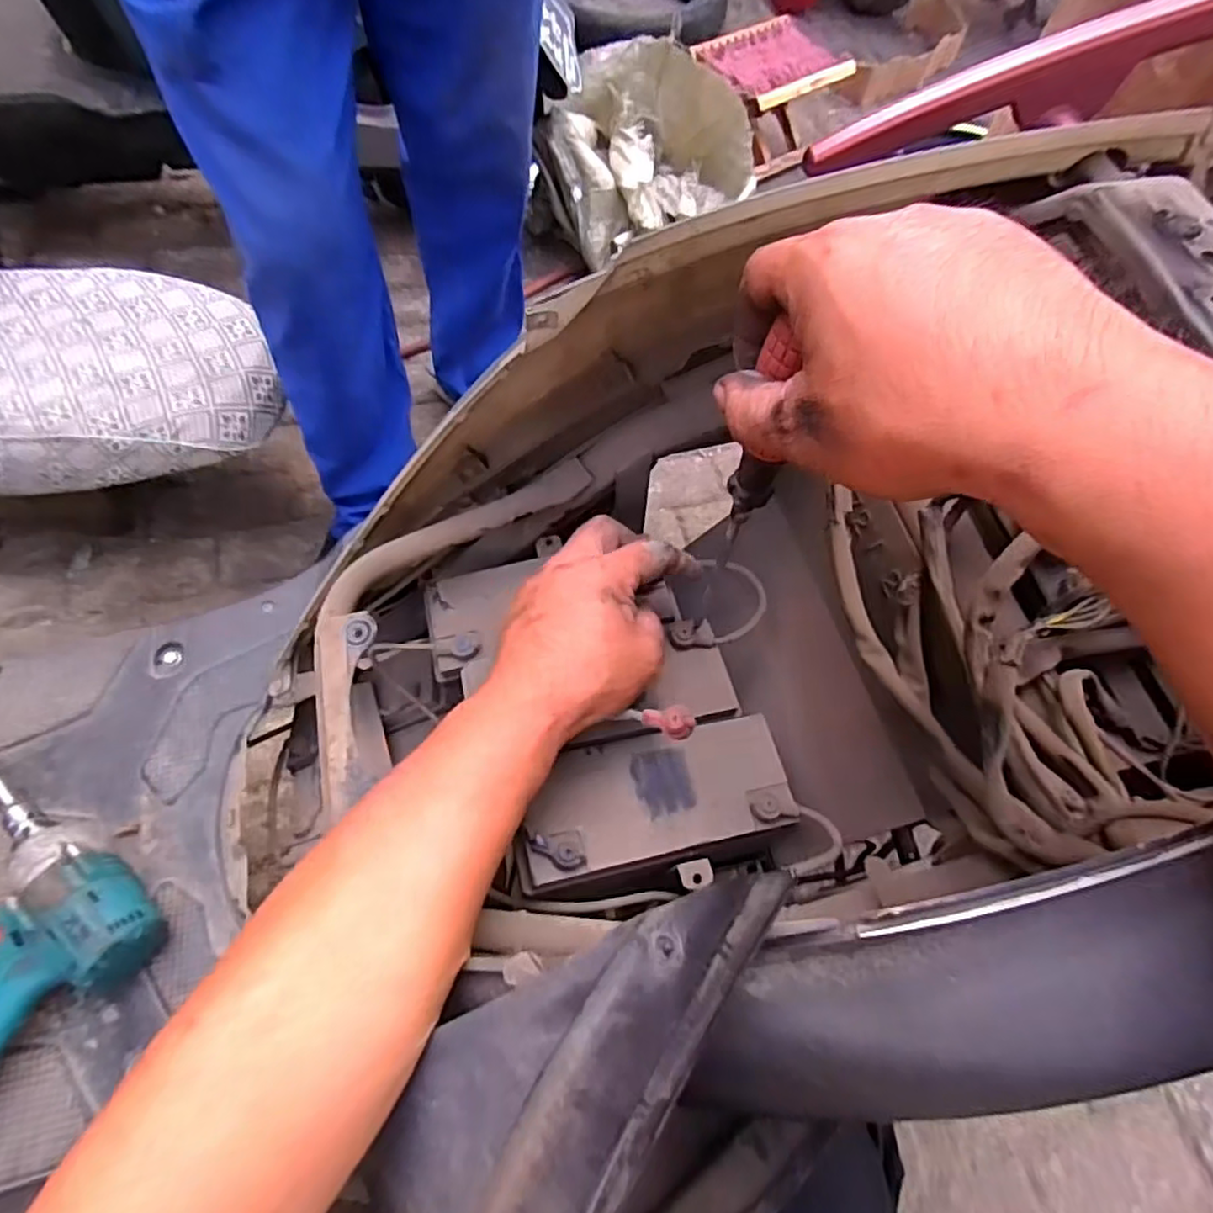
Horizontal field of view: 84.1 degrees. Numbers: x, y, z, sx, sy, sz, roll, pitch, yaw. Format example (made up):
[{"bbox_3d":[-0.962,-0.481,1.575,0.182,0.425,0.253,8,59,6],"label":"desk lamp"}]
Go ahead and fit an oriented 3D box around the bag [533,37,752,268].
[{"bbox_3d":[0.076,-0.892,1.346,0.495,0.260,0.355,-39,71,-18],"label":"bag"}]

